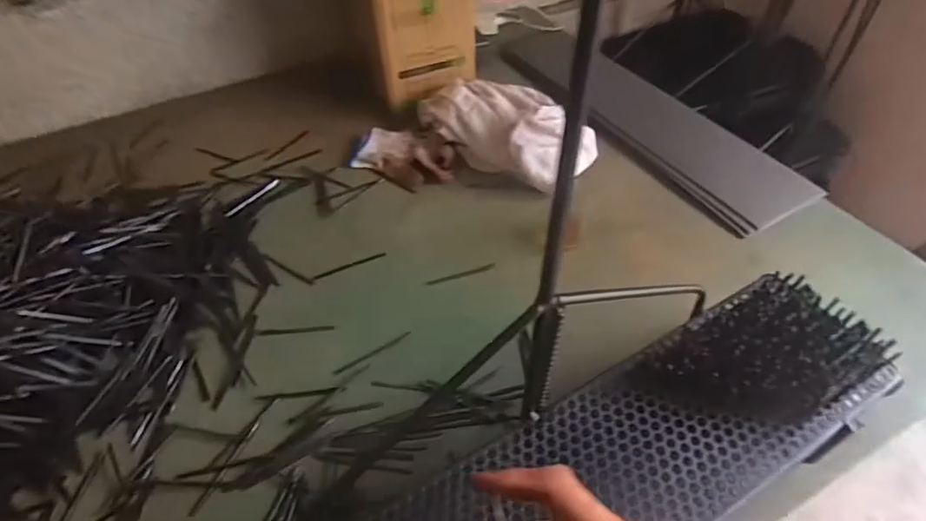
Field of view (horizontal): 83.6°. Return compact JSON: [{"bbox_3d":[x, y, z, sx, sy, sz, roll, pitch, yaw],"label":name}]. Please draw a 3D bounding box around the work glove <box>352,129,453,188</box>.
[{"bbox_3d":[-0.089,-0.167,0.821,0.167,0.036,0.112,18,51,18],"label":"work glove"}]

